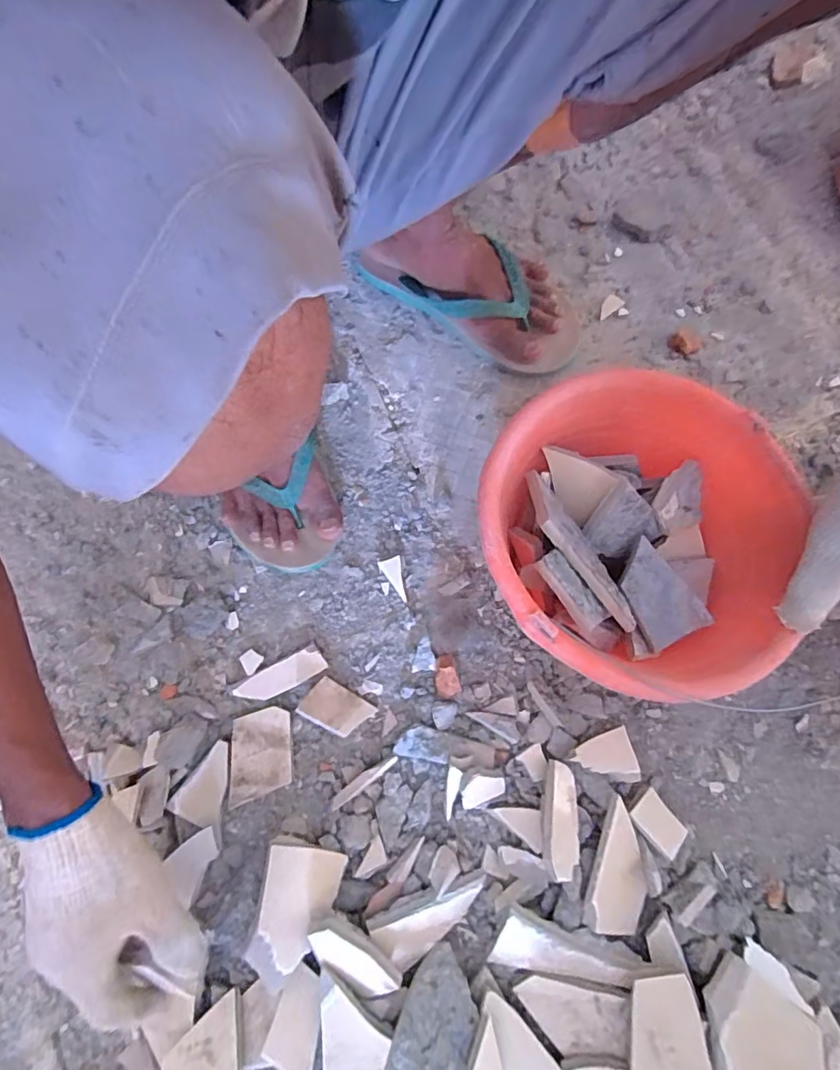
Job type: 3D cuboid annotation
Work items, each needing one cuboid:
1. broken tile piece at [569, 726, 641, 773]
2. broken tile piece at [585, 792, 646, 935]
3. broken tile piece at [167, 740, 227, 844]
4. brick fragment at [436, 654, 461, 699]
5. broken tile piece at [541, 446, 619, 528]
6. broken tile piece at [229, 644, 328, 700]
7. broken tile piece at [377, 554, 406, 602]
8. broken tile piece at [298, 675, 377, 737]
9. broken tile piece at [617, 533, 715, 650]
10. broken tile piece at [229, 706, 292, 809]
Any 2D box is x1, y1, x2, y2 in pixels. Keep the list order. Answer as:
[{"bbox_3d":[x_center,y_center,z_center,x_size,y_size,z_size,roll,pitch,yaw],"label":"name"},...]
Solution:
[{"bbox_3d":[0.172,0.206,0.488,0.059,0.004,0.038,-12,64,-12],"label":"broken tile piece"},{"bbox_3d":[0.181,0.295,0.467,0.055,0.014,0.108,20,80,-14],"label":"broken tile piece"},{"bbox_3d":[-0.208,0.236,0.492,0.049,0.009,0.078,2,78,0],"label":"broken tile piece"},{"bbox_3d":[0.026,0.137,0.509,0.022,0.021,0.040,-10,78,-2],"label":"brick fragment"},{"bbox_3d":[0.131,-0.044,0.457,0.065,0.053,0.005,33,36,20],"label":"broken tile piece"},{"bbox_3d":[-0.139,0.140,0.512,0.092,0.011,0.029,-27,79,-6],"label":"broken tile piece"},{"bbox_3d":[-0.027,0.046,0.535,0.022,0.014,0.045,-14,78,-3],"label":"broken tile piece"},{"bbox_3d":[-0.079,0.168,0.505,0.065,0.004,0.041,32,64,-2],"label":"broken tile piece"},{"bbox_3d":[0.195,0.047,0.433,0.056,0.011,0.081,-27,81,-5],"label":"broken tile piece"},{"bbox_3d":[-0.152,0.208,0.495,0.056,0.010,0.078,-7,78,-2],"label":"broken tile piece"}]

